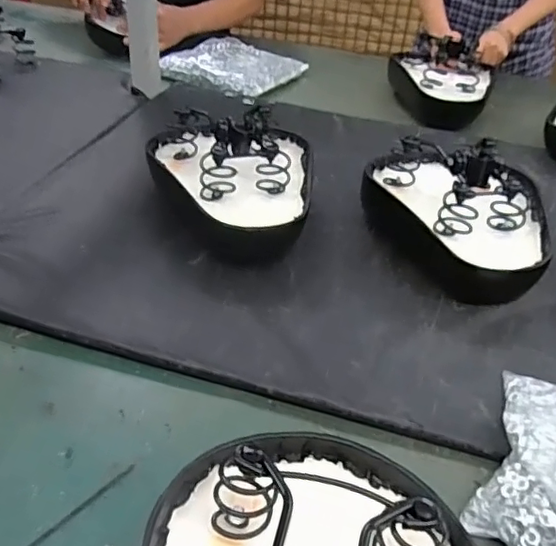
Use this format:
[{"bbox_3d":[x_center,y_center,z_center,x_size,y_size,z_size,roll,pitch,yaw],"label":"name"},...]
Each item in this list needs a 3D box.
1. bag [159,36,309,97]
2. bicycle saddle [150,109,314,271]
[{"bbox_3d":[-0.095,-0.447,1.236,0.227,0.044,0.260,23,41,22],"label":"bag"},{"bbox_3d":[-0.057,-0.128,0.739,0.203,0.132,0.223,-1,38,-8],"label":"bicycle saddle"}]

